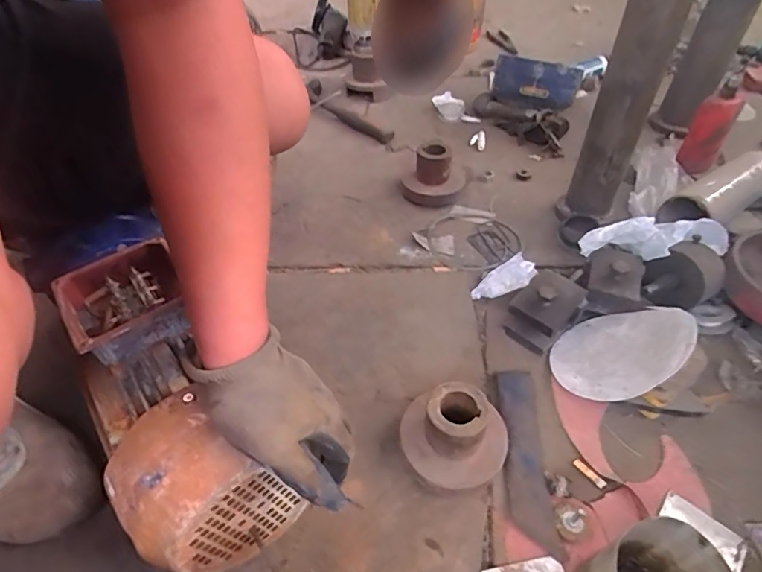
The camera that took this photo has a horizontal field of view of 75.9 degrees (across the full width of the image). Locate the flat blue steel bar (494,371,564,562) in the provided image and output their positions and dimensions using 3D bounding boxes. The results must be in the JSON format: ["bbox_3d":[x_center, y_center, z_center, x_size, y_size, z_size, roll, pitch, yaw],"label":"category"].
[{"bbox_3d":[0.159,0.184,0.545,0.045,0.014,0.203,1,45,3],"label":"flat blue steel bar"}]

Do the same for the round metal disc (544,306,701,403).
[{"bbox_3d":[0.296,0.077,0.600,0.151,0.024,0.155,-45,19,-32],"label":"round metal disc"}]

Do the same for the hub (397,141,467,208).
[{"bbox_3d":[0.095,-0.210,0.892,0.116,0.082,0.108,-1,45,1],"label":"hub"}]

